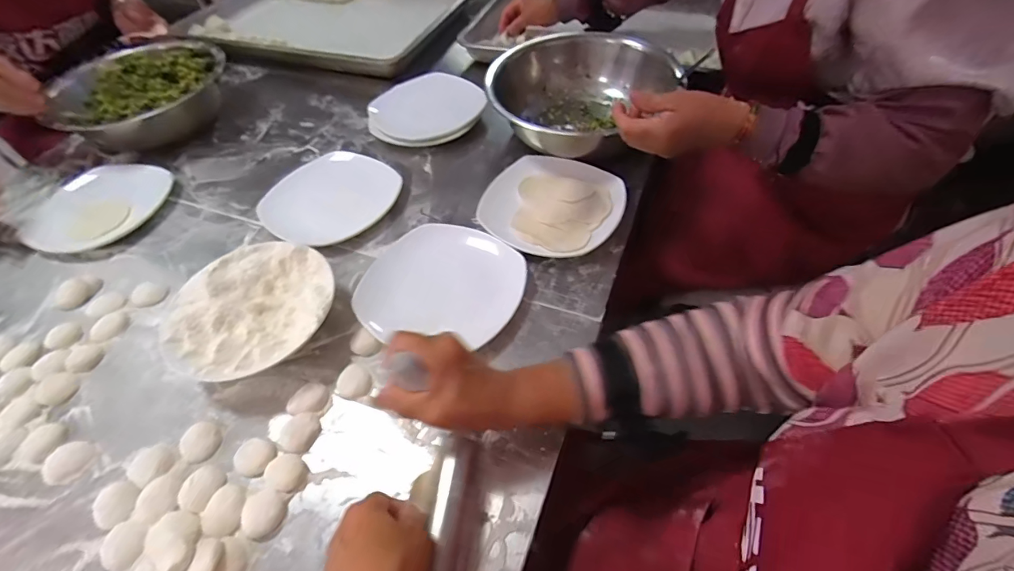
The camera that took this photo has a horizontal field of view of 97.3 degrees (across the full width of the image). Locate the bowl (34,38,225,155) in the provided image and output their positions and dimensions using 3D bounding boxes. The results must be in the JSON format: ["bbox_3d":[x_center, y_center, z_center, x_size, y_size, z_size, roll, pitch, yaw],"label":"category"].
[{"bbox_3d":[-0.642,-0.348,0.807,0.261,0.093,0.221,-26,55,-15],"label":"bowl"}]

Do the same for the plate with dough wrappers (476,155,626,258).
[{"bbox_3d":[0.060,-0.112,0.602,0.179,0.036,0.180,16,55,16],"label":"plate with dough wrappers"}]

